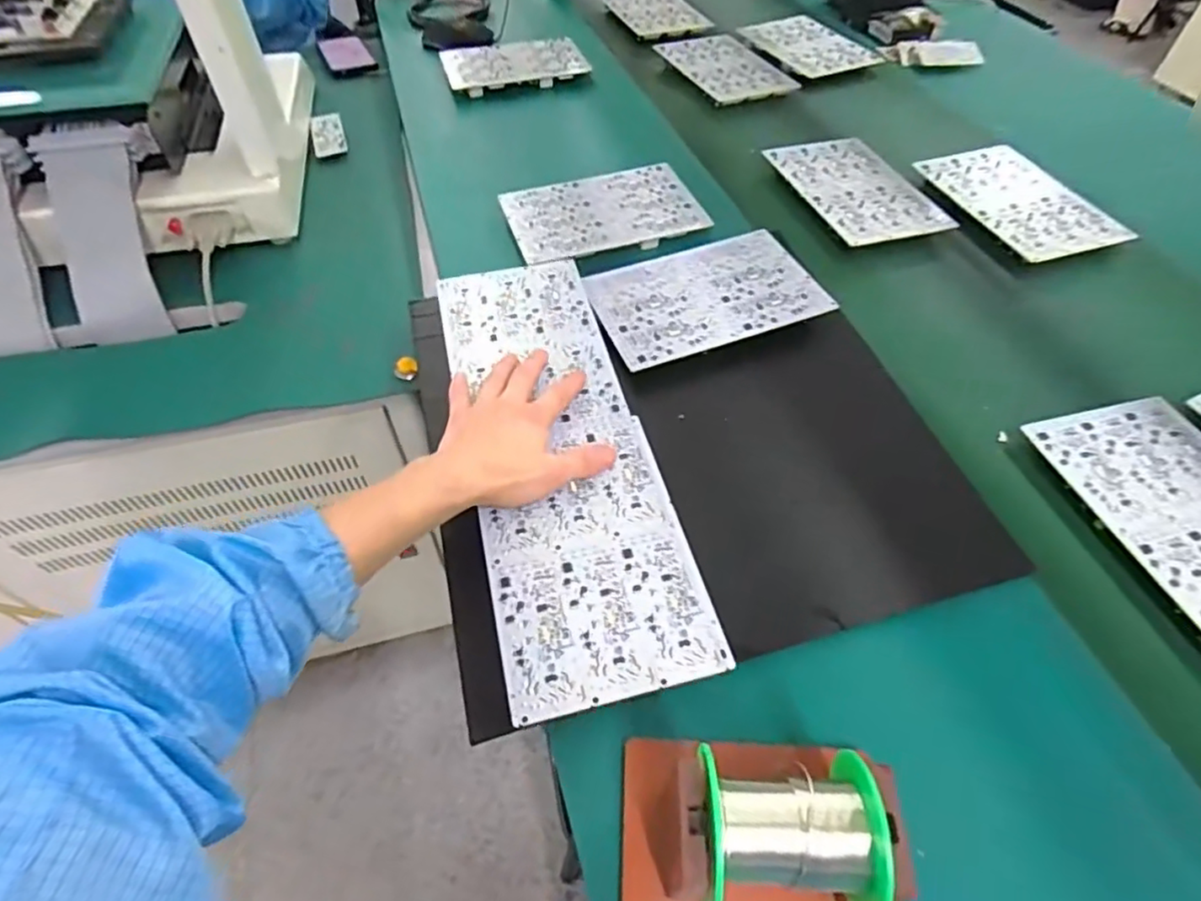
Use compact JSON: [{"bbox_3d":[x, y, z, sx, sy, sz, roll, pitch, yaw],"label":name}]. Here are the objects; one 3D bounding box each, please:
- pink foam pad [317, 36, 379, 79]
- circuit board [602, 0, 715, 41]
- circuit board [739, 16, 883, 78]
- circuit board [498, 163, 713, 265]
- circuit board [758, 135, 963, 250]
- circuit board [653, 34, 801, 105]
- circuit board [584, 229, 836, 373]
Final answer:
[{"bbox_3d":[-0.435,-0.678,1.053,0.076,0.006,0.147,-21,56,-17],"label":"pink foam pad"},{"bbox_3d":[0.090,-0.751,1.053,0.120,0.011,0.203,-21,58,-8],"label":"circuit board"},{"bbox_3d":[0.331,-0.637,0.971,0.136,0.014,0.187,-23,56,-18],"label":"circuit board"},{"bbox_3d":[0.001,-0.261,0.693,0.204,0.029,0.134,-17,55,-15],"label":"circuit board"},{"bbox_3d":[0.297,-0.311,0.721,0.134,0.005,0.199,-15,54,-13],"label":"circuit board"},{"bbox_3d":[0.187,-0.573,0.922,0.144,0.016,0.206,-18,55,-15],"label":"circuit board"},{"bbox_3d":[0.099,-0.151,0.592,0.208,0.006,0.133,-18,56,-12],"label":"circuit board"}]

